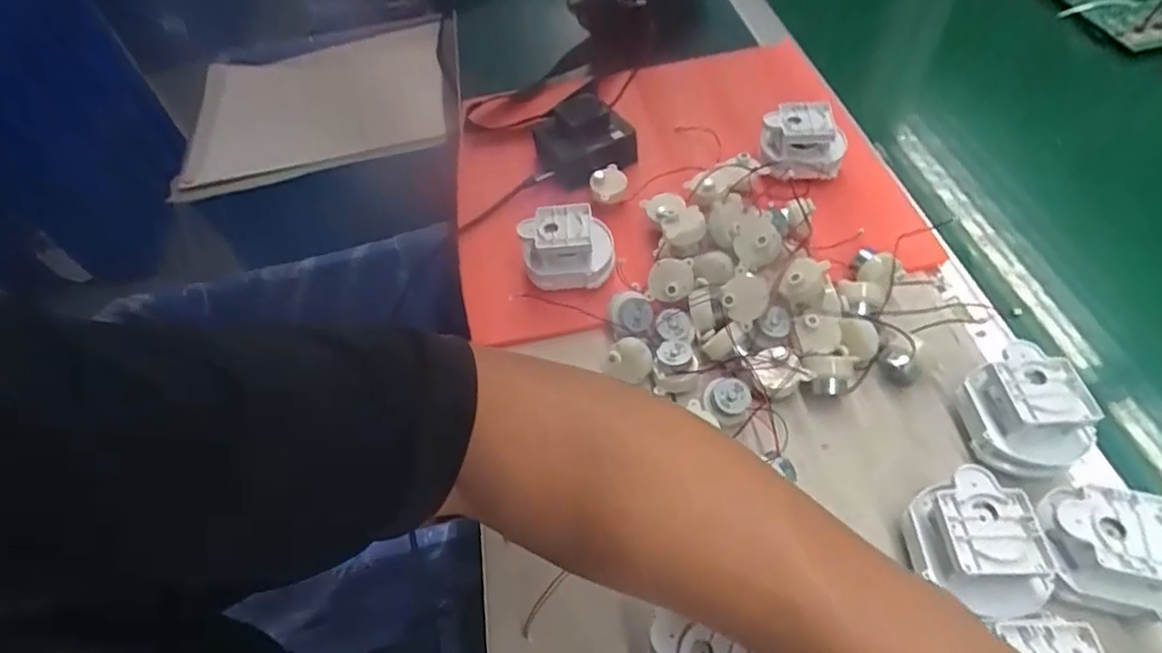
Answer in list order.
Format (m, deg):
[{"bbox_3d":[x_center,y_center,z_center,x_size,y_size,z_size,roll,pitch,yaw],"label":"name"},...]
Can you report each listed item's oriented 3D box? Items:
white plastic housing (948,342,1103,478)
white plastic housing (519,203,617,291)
[{"bbox_3d":[0.268,0.052,0.368,0.057,0.047,0.067,-4,52,3],"label":"white plastic housing"},{"bbox_3d":[-0.010,-0.063,0.476,0.070,0.045,0.057,-4,52,3],"label":"white plastic housing"}]

